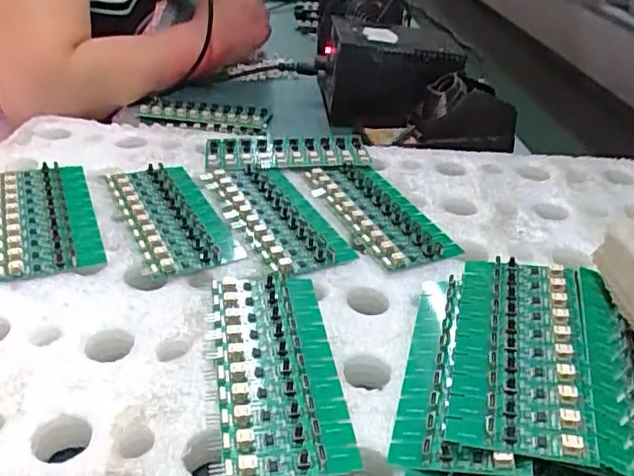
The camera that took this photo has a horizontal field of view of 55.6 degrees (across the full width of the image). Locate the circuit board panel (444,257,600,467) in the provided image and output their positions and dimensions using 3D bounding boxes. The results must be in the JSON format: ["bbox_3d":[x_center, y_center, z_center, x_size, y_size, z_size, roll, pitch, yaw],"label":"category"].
[{"bbox_3d":[0.104,0.054,0.311,0.062,0.008,0.135,2,34,17],"label":"circuit board panel"}]

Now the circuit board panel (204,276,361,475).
[{"bbox_3d":[-0.024,0.064,0.318,0.065,0.011,0.138,-2,39,-11],"label":"circuit board panel"}]

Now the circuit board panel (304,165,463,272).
[{"bbox_3d":[0.043,-0.023,0.448,0.063,0.007,0.134,-13,42,-23],"label":"circuit board panel"}]

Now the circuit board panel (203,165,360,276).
[{"bbox_3d":[-0.031,-0.022,0.439,0.065,0.005,0.140,-14,42,-23],"label":"circuit board panel"}]

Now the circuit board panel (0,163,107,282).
[{"bbox_3d":[-0.190,-0.016,0.416,0.067,0.008,0.134,-9,36,-24],"label":"circuit board panel"}]

